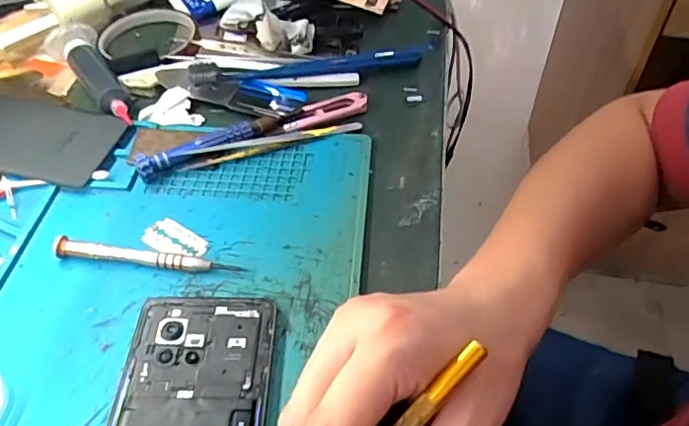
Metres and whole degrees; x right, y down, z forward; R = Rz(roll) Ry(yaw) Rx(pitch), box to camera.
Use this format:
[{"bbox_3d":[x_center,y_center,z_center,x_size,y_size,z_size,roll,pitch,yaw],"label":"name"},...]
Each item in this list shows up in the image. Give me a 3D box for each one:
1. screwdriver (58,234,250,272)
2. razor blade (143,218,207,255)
[{"bbox_3d":[-0.116,0.025,0.341,0.113,0.009,0.011,6,48,4],"label":"screwdriver"},{"bbox_3d":[-0.104,0.016,0.353,0.039,0.004,0.023,29,54,23],"label":"razor blade"}]

